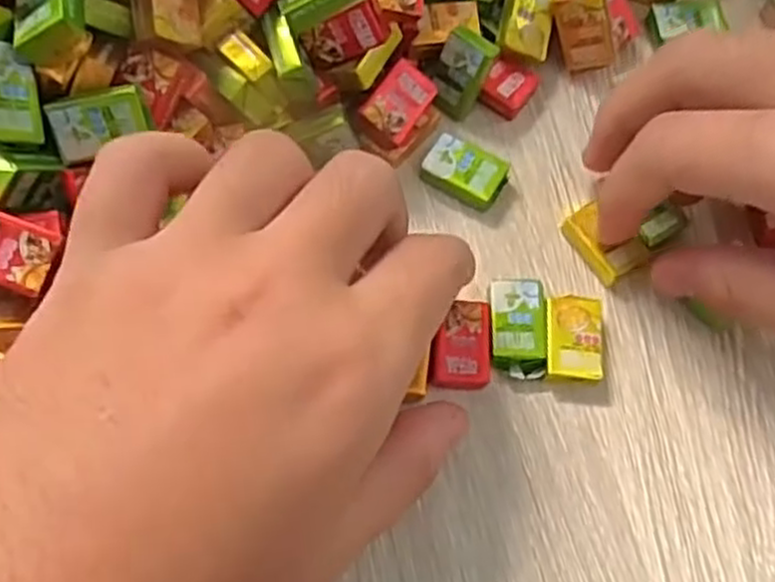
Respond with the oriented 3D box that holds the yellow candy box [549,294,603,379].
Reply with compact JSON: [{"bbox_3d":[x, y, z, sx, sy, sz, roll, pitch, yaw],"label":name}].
[{"bbox_3d":[0.056,0.015,0.235,0.016,0.009,0.025,4,68,0],"label":"yellow candy box"}]

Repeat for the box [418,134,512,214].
[{"bbox_3d":[0.026,-0.039,0.255,0.026,0.008,0.017,31,71,10],"label":"box"}]

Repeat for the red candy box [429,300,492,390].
[{"bbox_3d":[0.023,0.016,0.233,0.017,0.005,0.026,6,68,0],"label":"red candy box"}]

